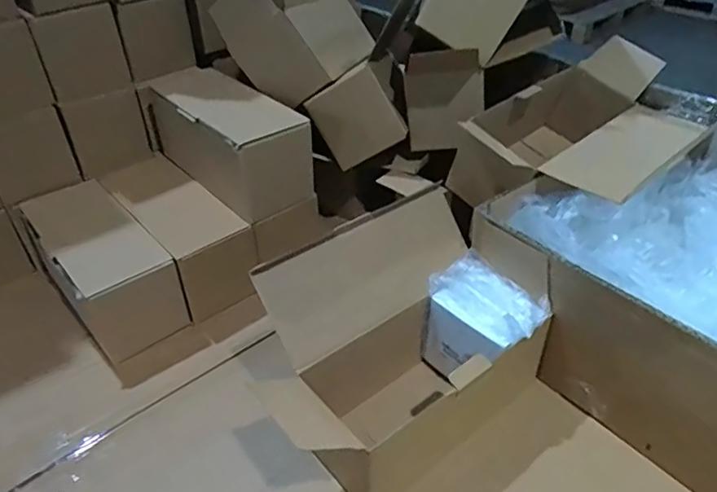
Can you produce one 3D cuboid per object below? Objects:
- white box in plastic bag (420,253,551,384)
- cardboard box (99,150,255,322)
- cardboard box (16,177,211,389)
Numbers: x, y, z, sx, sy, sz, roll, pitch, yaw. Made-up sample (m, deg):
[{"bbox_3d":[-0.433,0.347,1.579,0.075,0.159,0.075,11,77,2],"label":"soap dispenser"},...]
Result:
[{"bbox_3d":[0.114,0.078,0.516,0.076,0.095,0.100,-21,40,-30],"label":"white box in plastic bag"},{"bbox_3d":[-0.218,-0.018,0.665,0.086,0.098,0.213,-26,42,-34],"label":"cardboard box"},{"bbox_3d":[-0.290,0.021,0.619,0.099,0.096,0.203,-27,42,-35],"label":"cardboard box"}]

